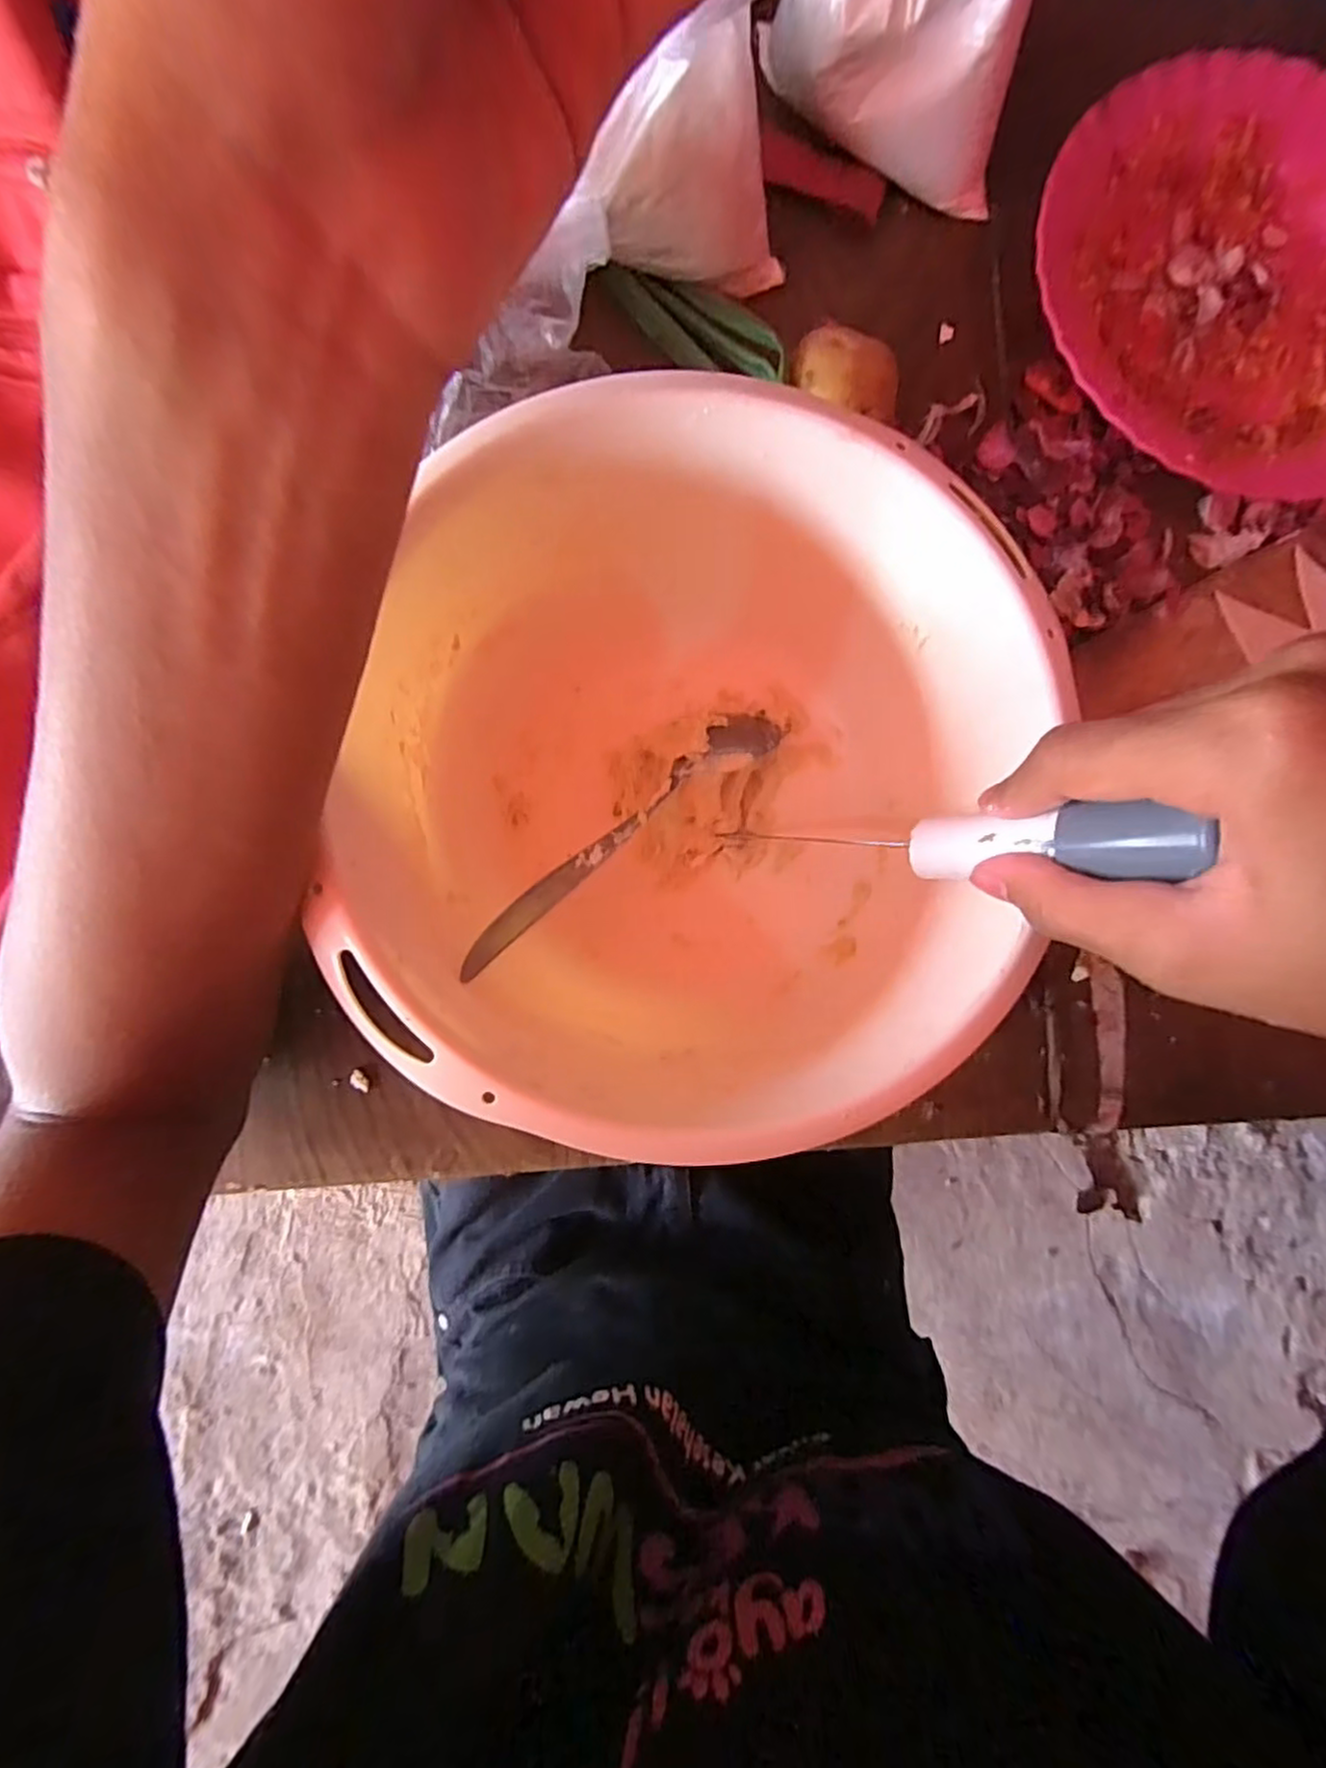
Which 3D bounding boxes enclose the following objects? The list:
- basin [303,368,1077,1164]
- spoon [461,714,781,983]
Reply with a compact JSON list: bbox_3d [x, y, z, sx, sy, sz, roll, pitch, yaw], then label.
[{"bbox_3d":[0.009,-0.040,0.252,0.212,0.099,0.232,1,85,-6],"label":"basin"},{"bbox_3d":[-0.010,-0.024,0.266,0.171,0.020,0.023,-42,96,-23],"label":"spoon"}]

